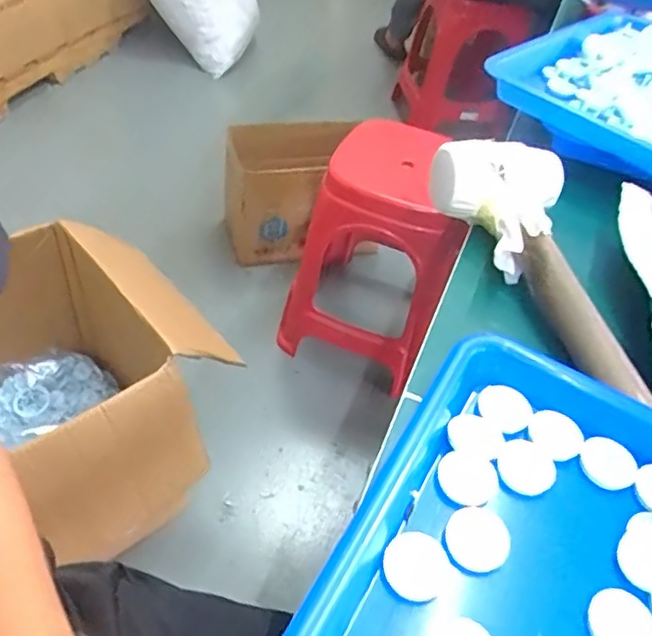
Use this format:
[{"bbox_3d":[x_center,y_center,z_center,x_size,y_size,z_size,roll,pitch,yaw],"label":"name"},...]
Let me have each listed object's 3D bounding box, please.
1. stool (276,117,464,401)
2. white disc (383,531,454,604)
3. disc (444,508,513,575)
[{"bbox_3d":[0.103,-0.130,1.211,0.322,0.446,0.275,28,49,16],"label":"stool"},{"bbox_3d":[0.045,0.122,0.295,0.033,0.004,0.030,1,49,-1],"label":"white disc"},{"bbox_3d":[0.078,0.113,0.306,0.032,0.004,0.030,1,49,-1],"label":"disc"}]

